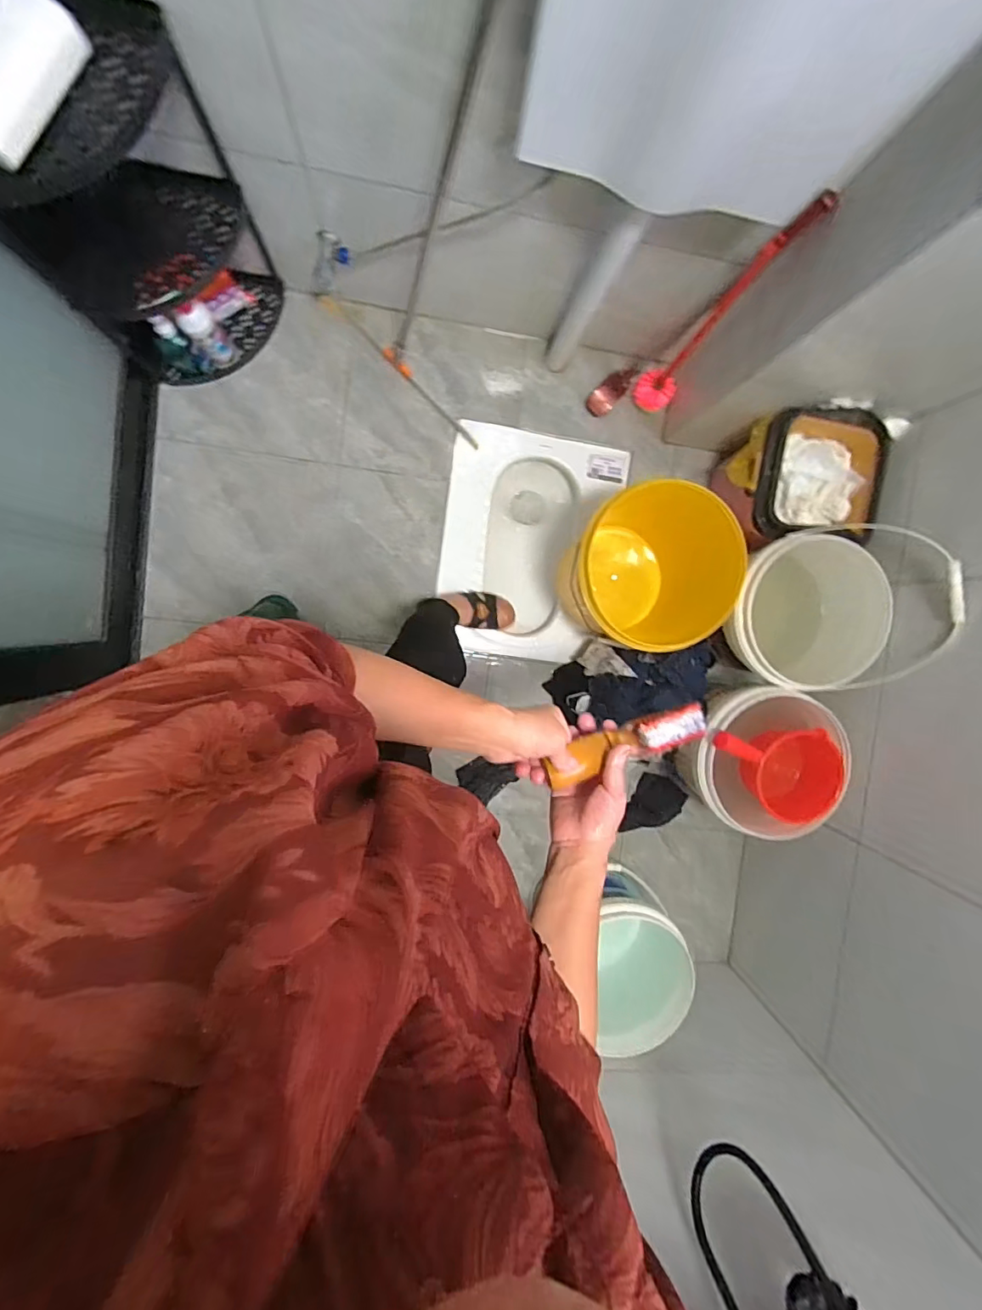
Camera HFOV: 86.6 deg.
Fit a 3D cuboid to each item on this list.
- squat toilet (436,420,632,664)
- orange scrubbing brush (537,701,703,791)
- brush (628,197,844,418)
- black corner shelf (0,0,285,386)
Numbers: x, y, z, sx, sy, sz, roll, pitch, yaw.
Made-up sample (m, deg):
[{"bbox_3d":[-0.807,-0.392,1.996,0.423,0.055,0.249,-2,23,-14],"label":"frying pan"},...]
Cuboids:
[{"bbox_3d":[0.081,-0.270,1.330,0.404,0.159,0.539,8,93,-8],"label":"squat toilet"},{"bbox_3d":[0.153,0.099,0.573,0.202,0.029,0.041,-17,95,-15],"label":"orange scrubbing brush"},{"bbox_3d":[0.423,-0.617,0.997,0.082,0.539,0.089,0,93,-7],"label":"brush"},{"bbox_3d":[-0.559,-0.694,0.894,0.270,0.557,0.274,7,93,-8],"label":"black corner shelf"}]

